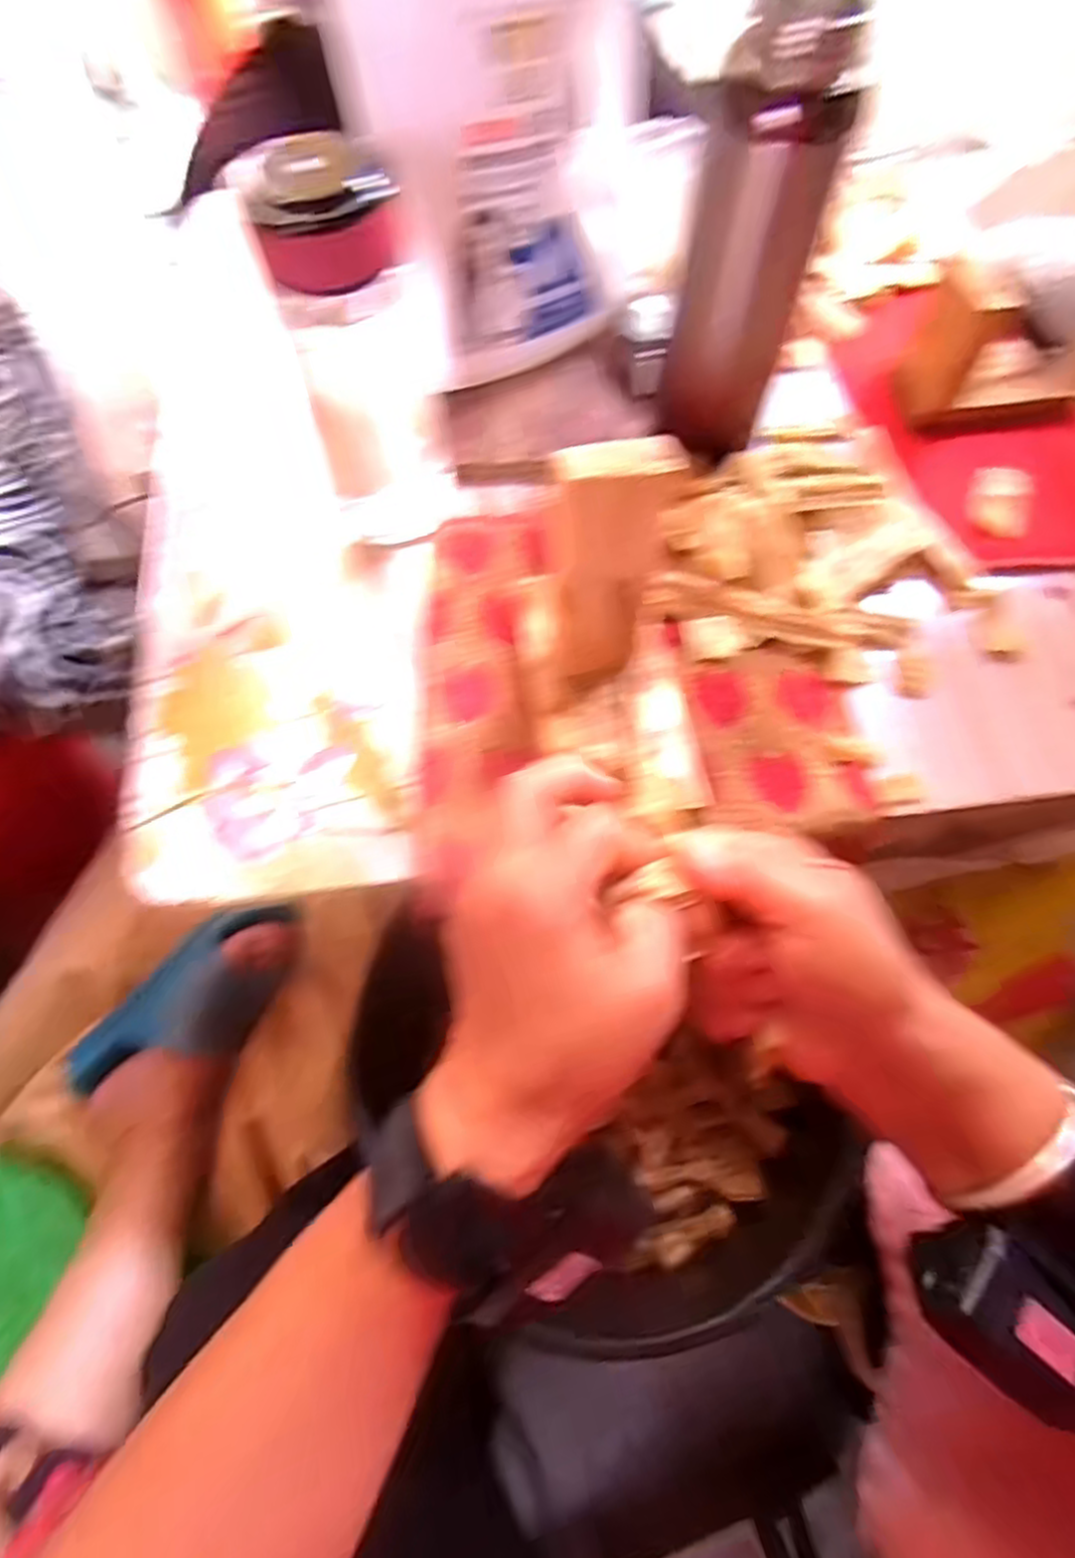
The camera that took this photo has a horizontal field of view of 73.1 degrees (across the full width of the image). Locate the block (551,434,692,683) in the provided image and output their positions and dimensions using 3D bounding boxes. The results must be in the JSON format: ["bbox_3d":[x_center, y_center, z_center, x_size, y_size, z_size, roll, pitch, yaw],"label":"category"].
[{"bbox_3d":[0.033,-0.089,0.324,0.047,0.133,0.025,-2,64,0],"label":"block"}]

